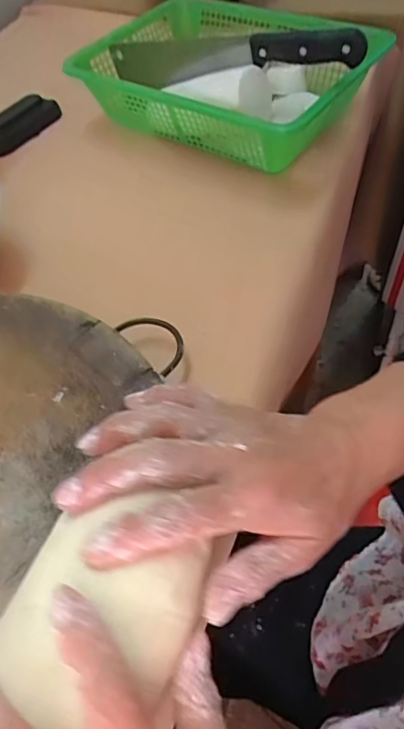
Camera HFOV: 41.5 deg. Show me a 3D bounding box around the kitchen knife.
[{"bbox_3d":[0.022,-0.316,0.548,0.296,0.048,0.030,20,55,37],"label":"kitchen knife"}]

